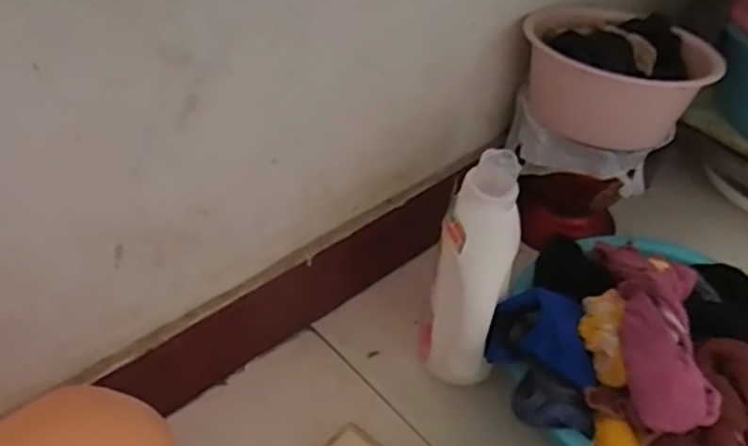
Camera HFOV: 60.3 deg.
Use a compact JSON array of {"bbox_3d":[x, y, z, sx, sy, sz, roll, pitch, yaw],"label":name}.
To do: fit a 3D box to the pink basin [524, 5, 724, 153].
[{"bbox_3d":[0.328,-0.204,0.895,0.225,0.106,0.229,-12,46,-17],"label":"pink basin"}]

